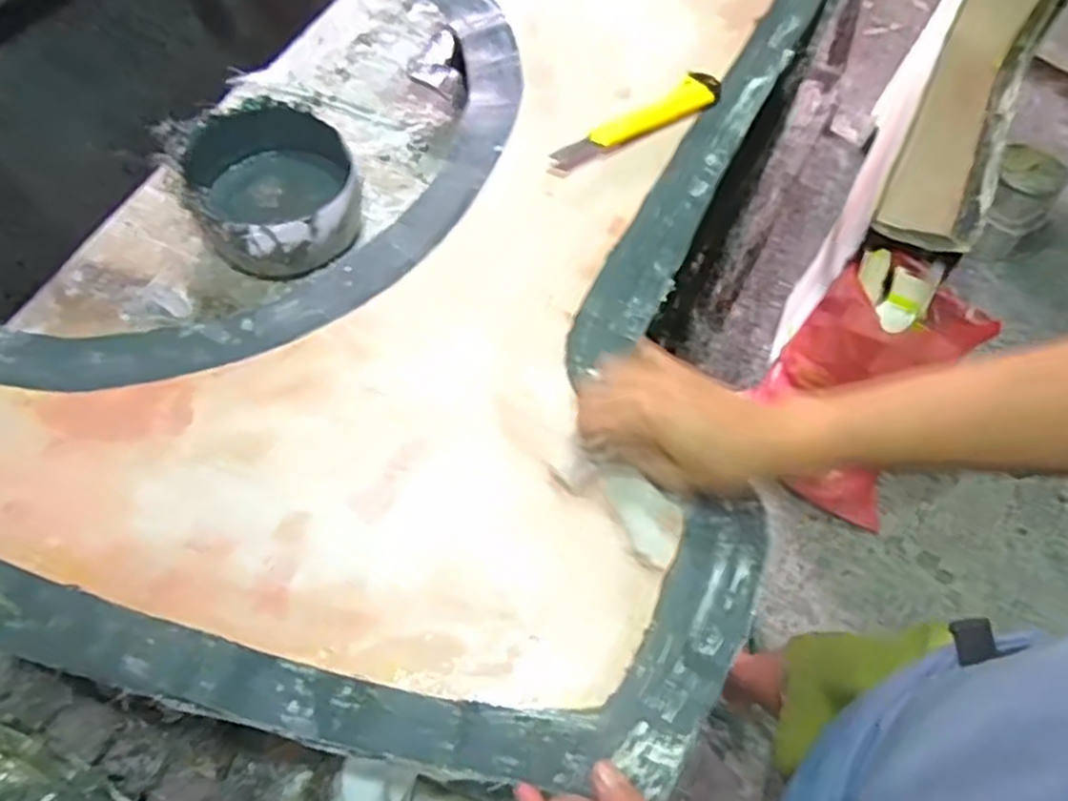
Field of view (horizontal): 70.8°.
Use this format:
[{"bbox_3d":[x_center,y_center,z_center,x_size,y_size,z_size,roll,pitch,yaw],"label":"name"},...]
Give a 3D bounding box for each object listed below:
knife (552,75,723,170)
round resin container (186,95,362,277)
[{"bbox_3d":[0.099,-0.254,0.679,0.186,0.016,0.032,-31,64,-17],"label":"knife"},{"bbox_3d":[-0.281,-0.232,0.822,0.167,0.095,0.173,-18,61,-10],"label":"round resin container"}]

